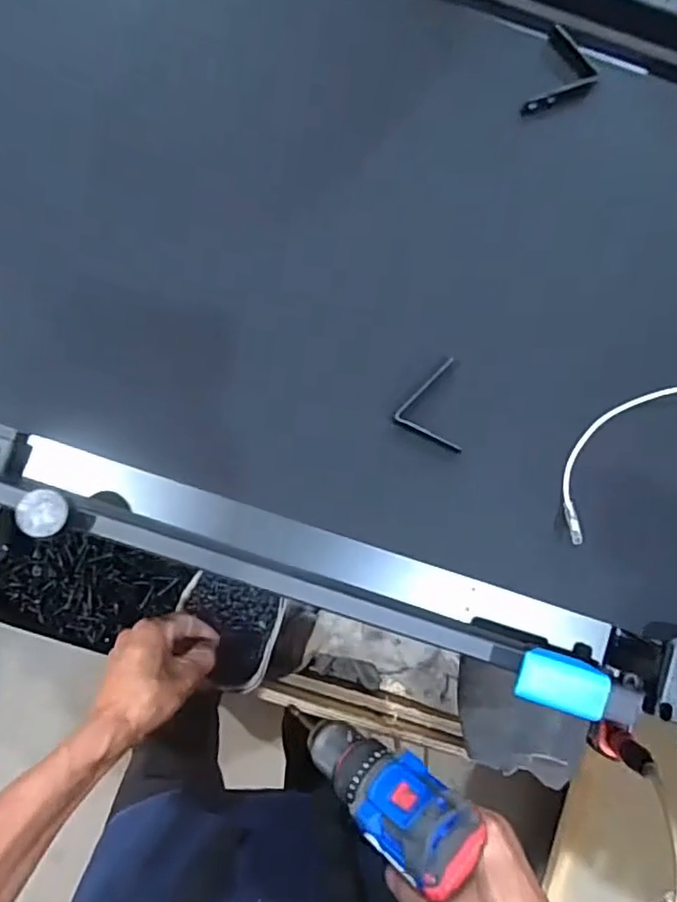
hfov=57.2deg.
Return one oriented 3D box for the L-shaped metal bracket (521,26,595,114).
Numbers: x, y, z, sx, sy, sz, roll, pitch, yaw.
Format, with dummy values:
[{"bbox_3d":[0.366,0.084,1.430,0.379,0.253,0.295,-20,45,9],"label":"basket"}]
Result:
[{"bbox_3d":[0.158,-0.261,0.435,0.040,0.018,0.062,22,84,-1],"label":"L-shaped metal bracket"}]

